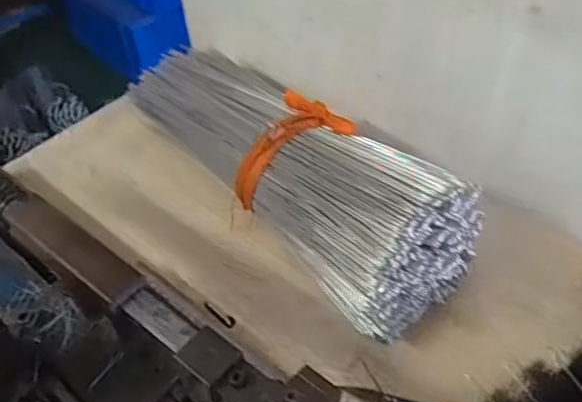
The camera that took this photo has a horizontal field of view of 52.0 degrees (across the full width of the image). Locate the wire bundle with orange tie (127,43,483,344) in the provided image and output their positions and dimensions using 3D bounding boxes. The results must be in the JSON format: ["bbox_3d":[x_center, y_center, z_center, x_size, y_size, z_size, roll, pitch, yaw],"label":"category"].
[{"bbox_3d":[-0.009,-0.057,0.642,0.149,0.096,0.453,-33,53,-27],"label":"wire bundle with orange tie"}]

